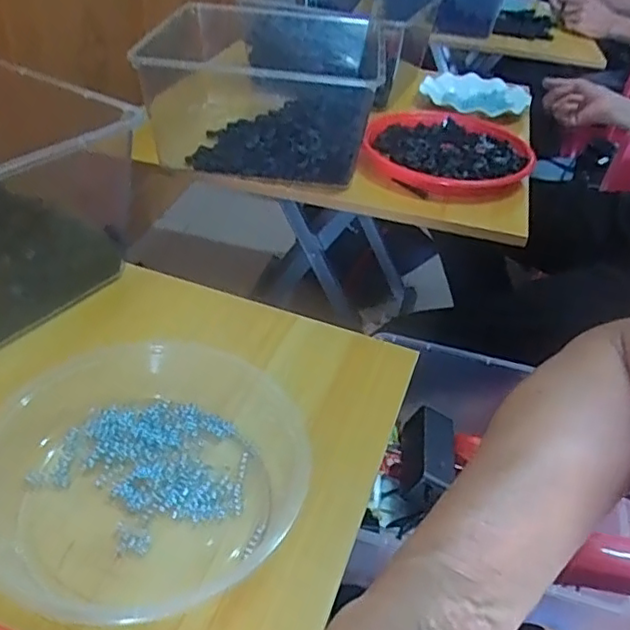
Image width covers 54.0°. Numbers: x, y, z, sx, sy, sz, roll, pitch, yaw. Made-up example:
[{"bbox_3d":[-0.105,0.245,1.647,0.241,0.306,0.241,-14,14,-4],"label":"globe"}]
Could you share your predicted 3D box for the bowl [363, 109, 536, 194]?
[{"bbox_3d":[0.191,-0.233,0.901,0.232,0.042,0.261,5,38,6],"label":"bowl"}]

